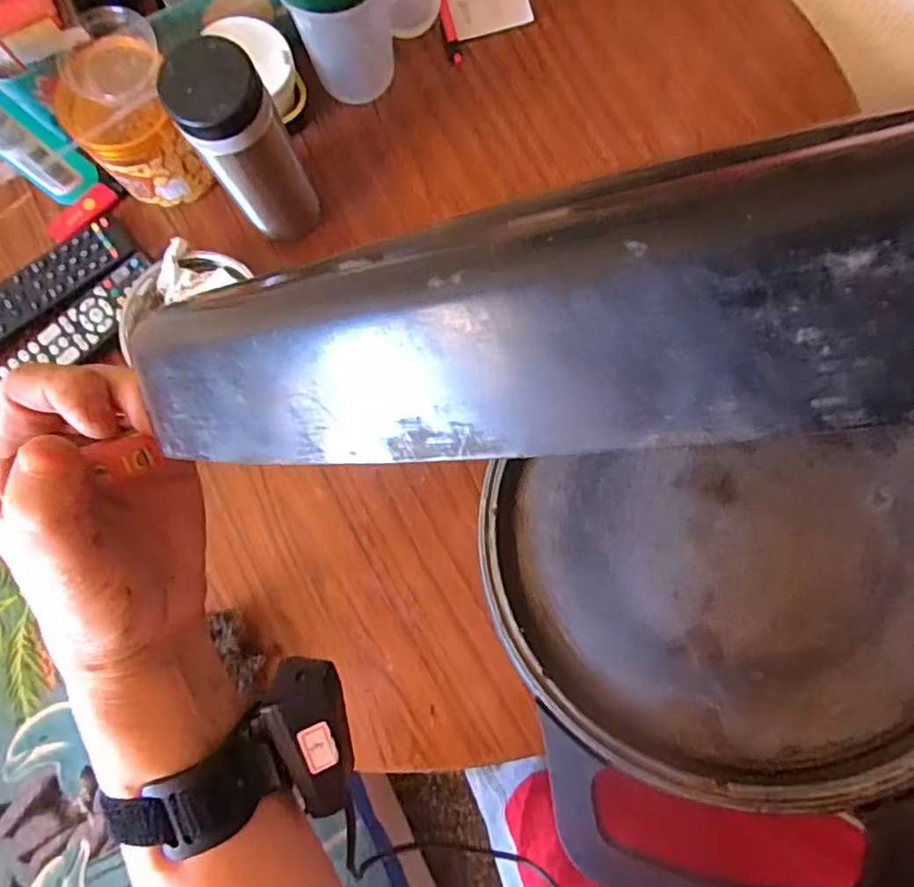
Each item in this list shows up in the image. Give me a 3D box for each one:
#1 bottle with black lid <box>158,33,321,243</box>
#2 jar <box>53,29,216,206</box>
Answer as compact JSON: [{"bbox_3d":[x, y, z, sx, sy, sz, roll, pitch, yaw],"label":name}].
[{"bbox_3d":[-0.156,-0.224,0.490,0.069,0.180,0.059,-27,83,-1],"label":"bottle with black lid"},{"bbox_3d":[-0.273,-0.273,0.540,0.094,0.103,0.098,-12,83,1],"label":"jar"}]

